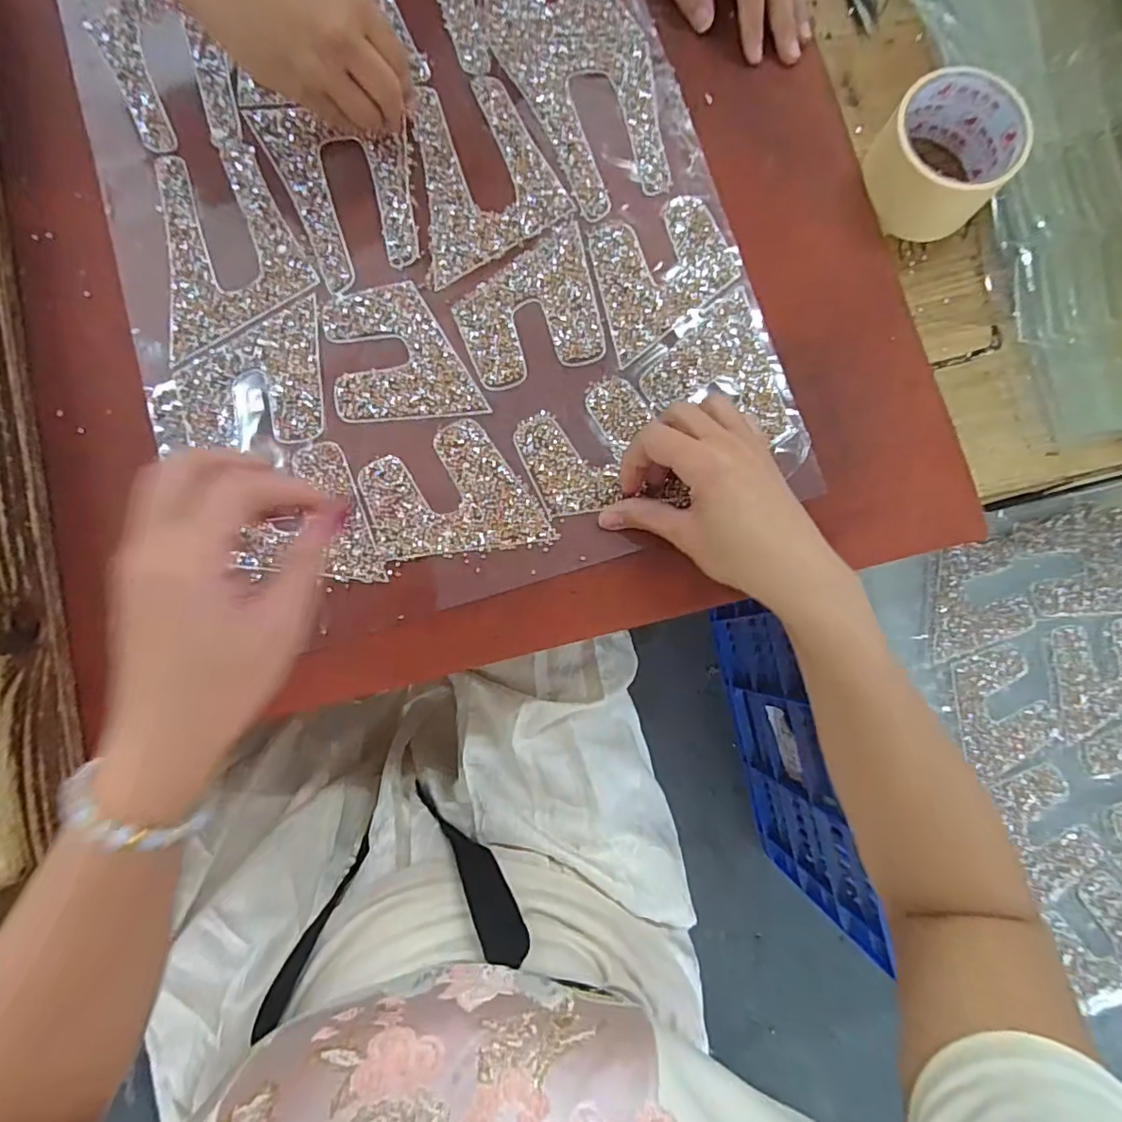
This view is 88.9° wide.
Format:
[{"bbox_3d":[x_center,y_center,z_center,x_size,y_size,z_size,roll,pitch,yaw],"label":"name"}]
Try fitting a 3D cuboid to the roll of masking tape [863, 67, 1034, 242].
[{"bbox_3d":[0.261,-0.276,0.390,0.085,0.050,0.085,0,84,1],"label":"roll of masking tape"}]

